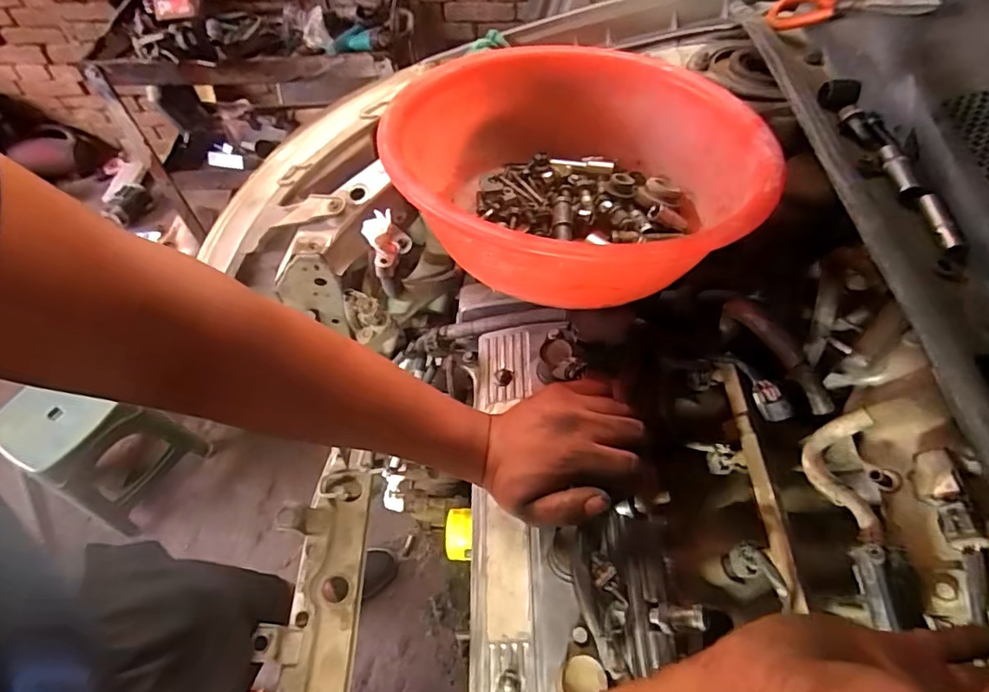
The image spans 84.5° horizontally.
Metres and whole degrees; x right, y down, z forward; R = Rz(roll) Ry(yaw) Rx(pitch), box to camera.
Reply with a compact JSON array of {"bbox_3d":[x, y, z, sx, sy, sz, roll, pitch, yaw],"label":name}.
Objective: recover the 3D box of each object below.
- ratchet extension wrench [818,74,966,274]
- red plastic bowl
[{"bbox_3d":[0.294,-0.132,0.400,0.033,0.019,0.209,-3,56,-1],"label":"ratchet extension wrench"},{"bbox_3d":[0.085,-0.170,0.547,0.337,0.135,0.344,-1,56,1],"label":"red plastic bowl"}]

